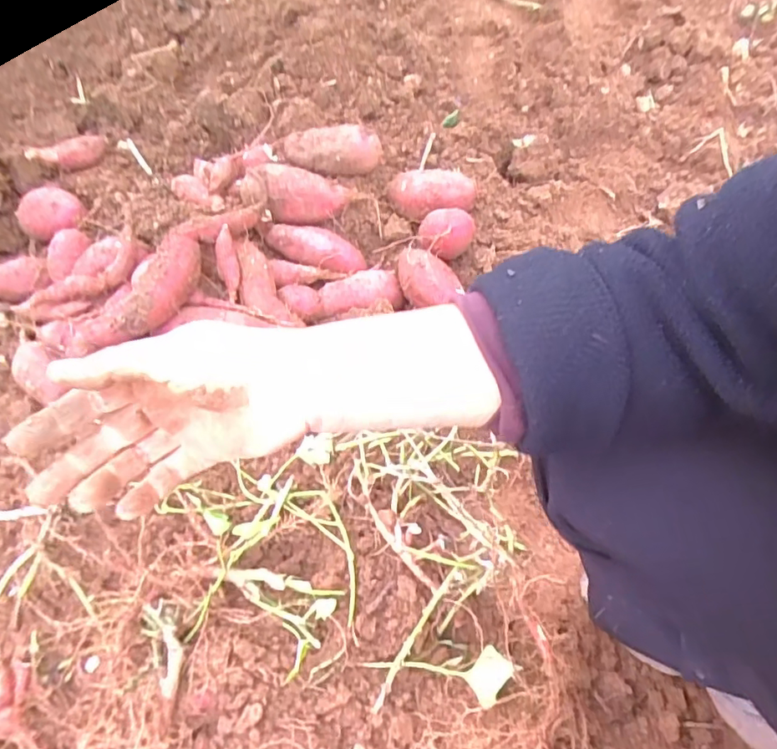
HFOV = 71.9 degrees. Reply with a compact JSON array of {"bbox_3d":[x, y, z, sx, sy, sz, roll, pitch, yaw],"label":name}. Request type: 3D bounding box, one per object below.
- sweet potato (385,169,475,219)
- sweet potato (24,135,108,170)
[{"bbox_3d":[0.067,-0.289,0.856,0.140,0.050,0.079,9,57,4],"label":"sweet potato"},{"bbox_3d":[-0.516,-0.363,0.885,0.044,0.036,0.137,34,44,19],"label":"sweet potato"}]

